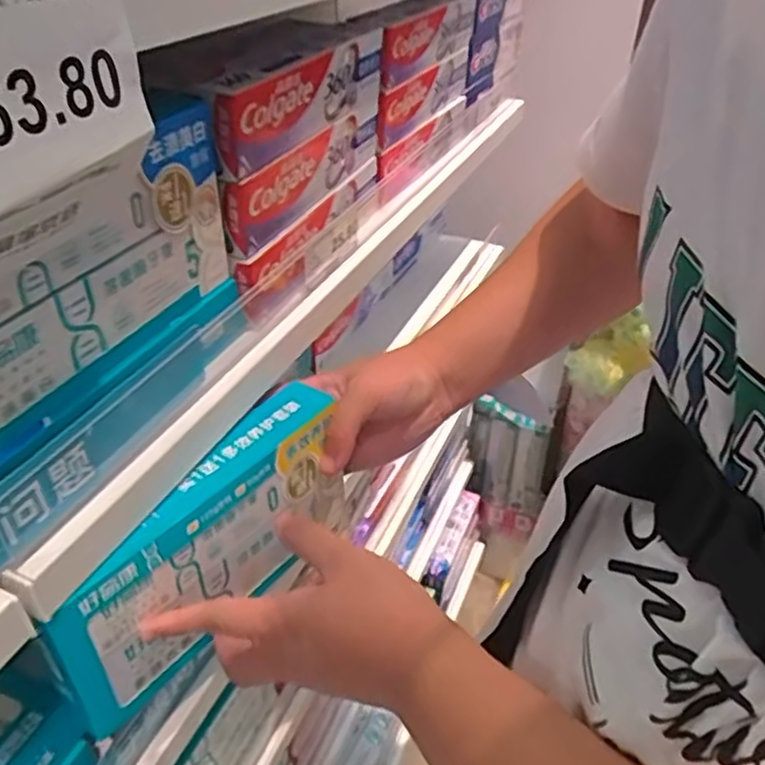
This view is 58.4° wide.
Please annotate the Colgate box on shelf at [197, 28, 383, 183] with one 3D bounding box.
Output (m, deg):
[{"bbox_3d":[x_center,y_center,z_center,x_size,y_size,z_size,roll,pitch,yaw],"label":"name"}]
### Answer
[{"bbox_3d":[-0.067,-0.210,0.488,0.054,0.055,0.226,16,39,18],"label":"Colgate box on shelf"}]

